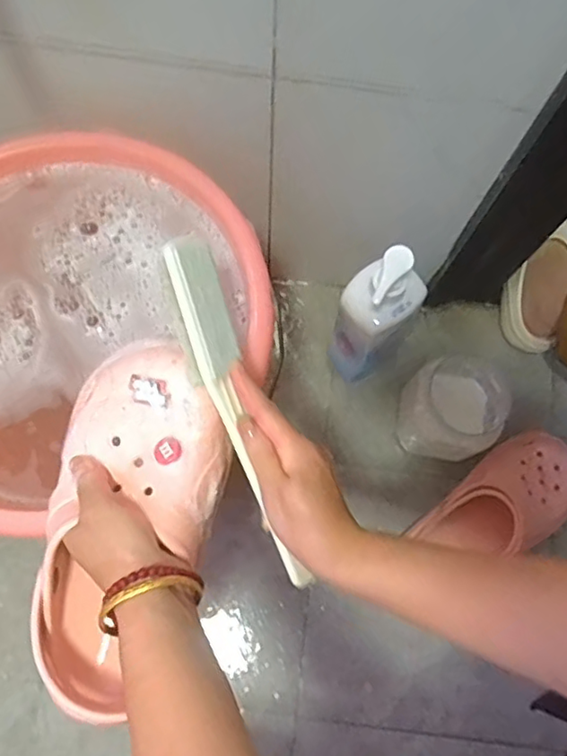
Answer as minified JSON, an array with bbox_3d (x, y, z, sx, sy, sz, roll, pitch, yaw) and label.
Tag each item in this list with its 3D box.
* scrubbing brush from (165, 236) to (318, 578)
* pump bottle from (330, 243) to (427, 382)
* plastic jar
[{"bbox_3d":[-0.033,0.027,0.413,0.037,0.025,0.252,-18,97,-6],"label":"scrubbing brush"},{"bbox_3d":[0.098,-0.062,0.676,0.071,0.280,0.085,32,75,6],"label":"pump bottle"},{"bbox_3d":[0.204,0.041,0.720,0.109,0.146,0.105,0,76,-1],"label":"plastic jar"}]

